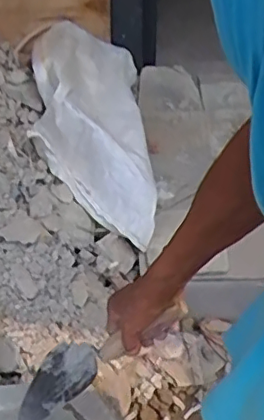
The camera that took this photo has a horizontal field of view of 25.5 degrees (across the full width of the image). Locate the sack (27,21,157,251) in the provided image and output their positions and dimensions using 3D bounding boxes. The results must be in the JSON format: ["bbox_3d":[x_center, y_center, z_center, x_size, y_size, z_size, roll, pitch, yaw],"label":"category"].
[{"bbox_3d":[-0.113,-0.248,1.512,0.333,0.148,0.677,23,42,-35],"label":"sack"}]

